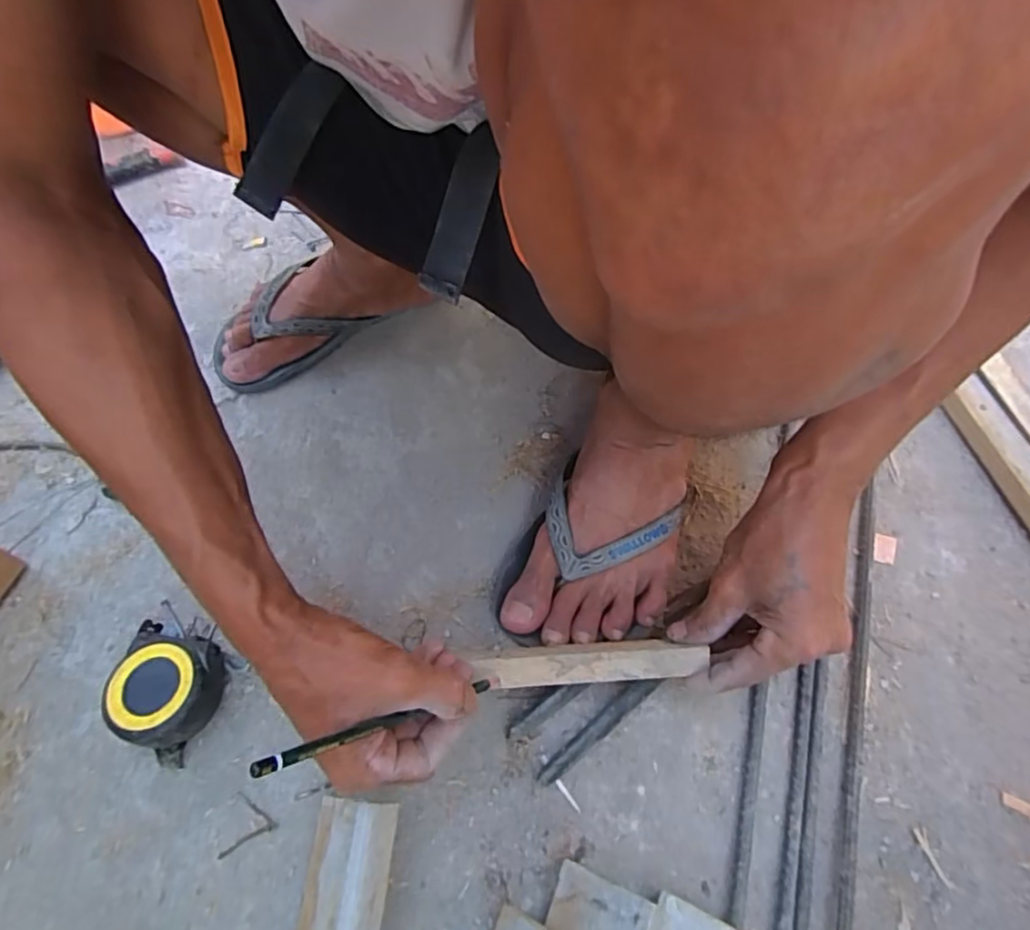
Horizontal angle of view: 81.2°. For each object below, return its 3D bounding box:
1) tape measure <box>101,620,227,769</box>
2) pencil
[{"bbox_3d":[-0.248,0.163,0.429,0.070,0.046,0.088,8,60,6],"label":"tape measure"},{"bbox_3d":[-0.068,0.145,0.343,0.163,0.008,0.008,0,51,-46],"label":"pencil"}]

